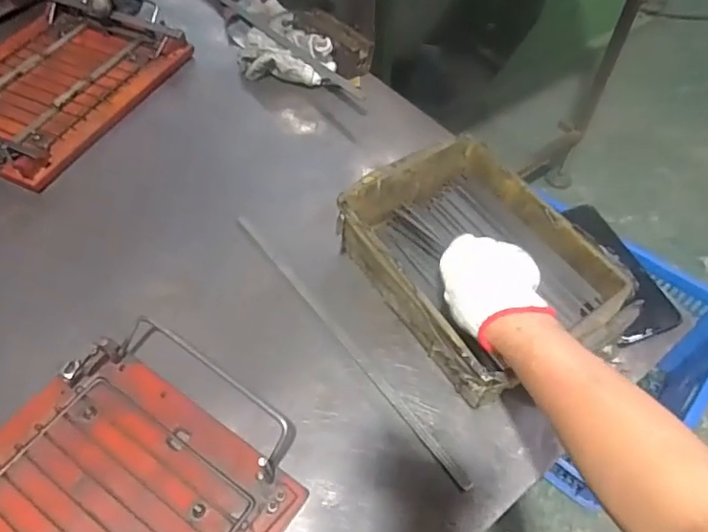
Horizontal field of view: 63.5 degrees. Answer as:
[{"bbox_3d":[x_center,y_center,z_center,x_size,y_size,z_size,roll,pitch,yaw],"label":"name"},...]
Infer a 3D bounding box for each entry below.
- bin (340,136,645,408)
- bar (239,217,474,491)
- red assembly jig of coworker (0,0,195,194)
[{"bbox_3d":[0.116,0.000,0.563,0.178,0.082,0.248,-25,59,-21],"label":"bin"},{"bbox_3d":[-0.015,0.067,0.557,0.009,0.005,0.360,-31,60,-23],"label":"bar"},{"bbox_3d":[-0.404,-0.248,0.759,0.248,0.043,0.309,24,56,14],"label":"red assembly jig of coworker"}]

